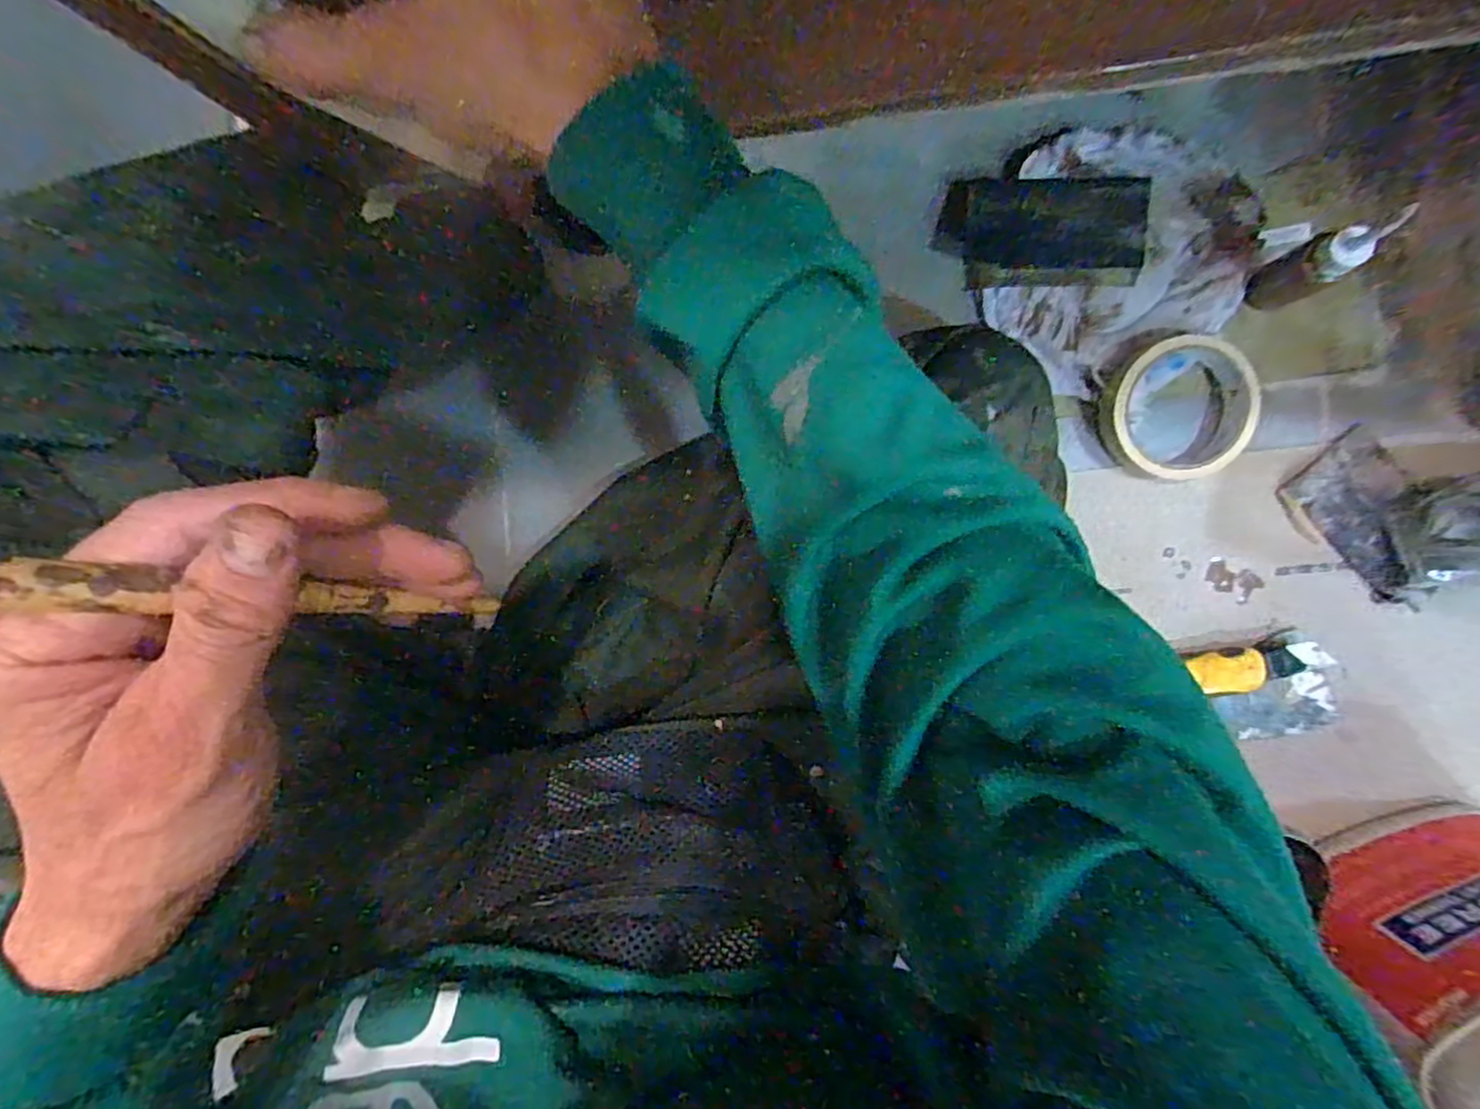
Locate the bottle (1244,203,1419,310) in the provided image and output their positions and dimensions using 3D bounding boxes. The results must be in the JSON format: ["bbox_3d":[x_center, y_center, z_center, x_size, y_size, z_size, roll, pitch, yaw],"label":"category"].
[{"bbox_3d":[0.349,-0.176,0.421,0.035,0.109,0.028,-28,91,8],"label":"bottle"}]

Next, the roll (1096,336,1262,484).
[{"bbox_3d":[0.296,-0.099,0.482,0.091,0.028,0.092,1,95,6],"label":"roll"}]

